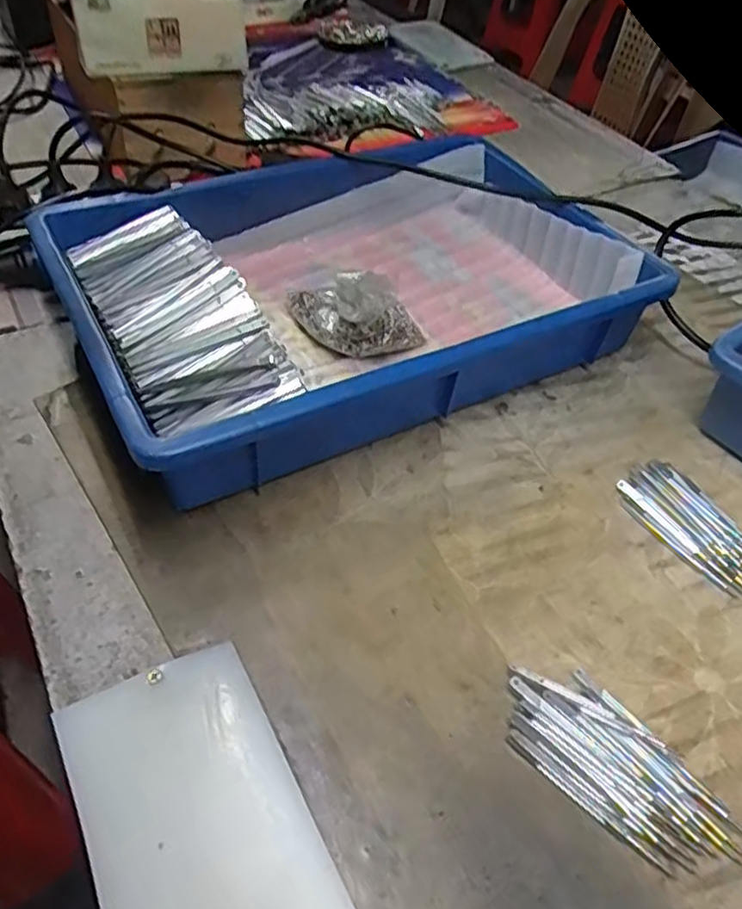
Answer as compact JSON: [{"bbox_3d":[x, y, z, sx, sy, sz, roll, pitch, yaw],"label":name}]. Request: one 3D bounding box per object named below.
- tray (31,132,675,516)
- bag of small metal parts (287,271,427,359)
[{"bbox_3d":[-0.015,-0.134,0.549,0.422,0.094,0.279,-21,53,-22],"label":"tray"},{"bbox_3d":[-0.012,-0.120,0.530,0.111,0.063,0.051,6,47,0],"label":"bag of small metal parts"}]

